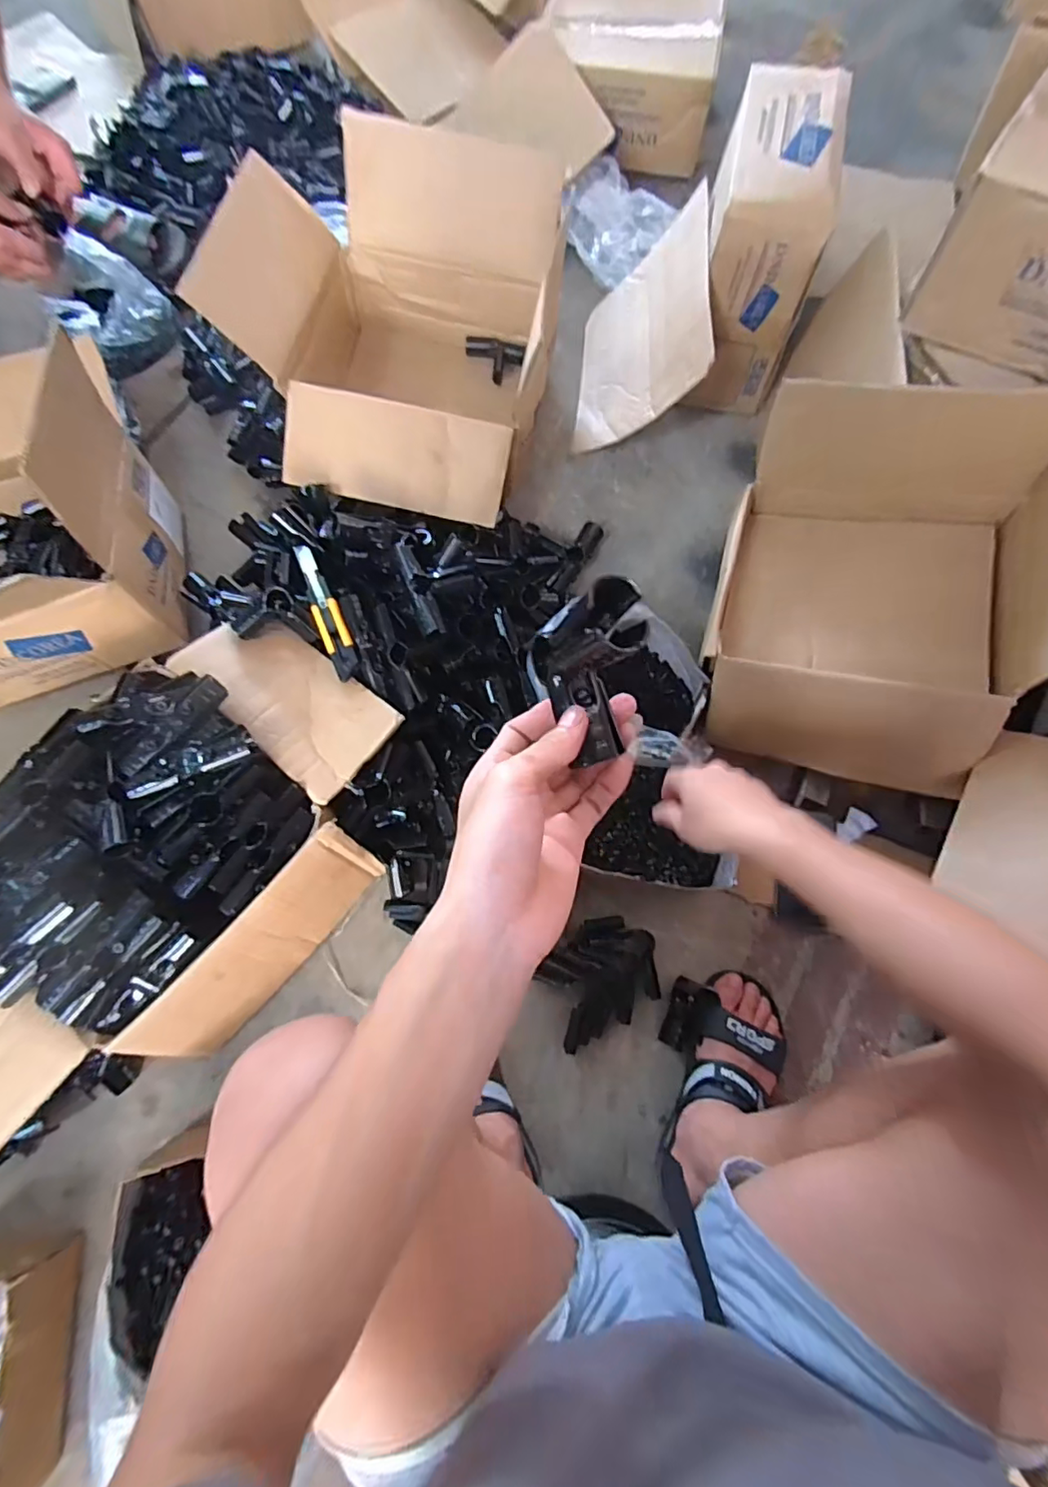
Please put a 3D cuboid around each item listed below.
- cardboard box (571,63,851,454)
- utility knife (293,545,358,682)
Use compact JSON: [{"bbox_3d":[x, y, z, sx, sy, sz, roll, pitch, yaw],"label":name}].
[{"bbox_3d":[0.343,-0.736,0.839,0.154,0.255,0.325,14,75,3],"label":"cardboard box"},{"bbox_3d":[-0.245,-0.168,0.699,0.032,0.008,0.194,-23,76,-7],"label":"utility knife"}]

